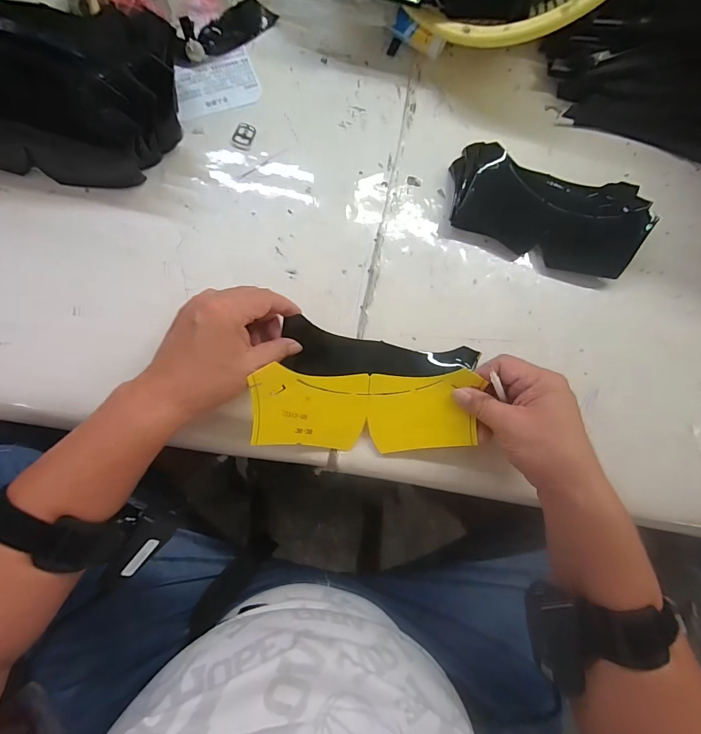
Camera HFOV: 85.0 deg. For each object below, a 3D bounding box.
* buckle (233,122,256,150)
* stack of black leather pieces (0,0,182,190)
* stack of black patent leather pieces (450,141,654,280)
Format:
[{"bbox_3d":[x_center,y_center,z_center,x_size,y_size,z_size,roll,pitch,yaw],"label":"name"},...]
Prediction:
[{"bbox_3d":[-0.110,-0.241,0.397,0.020,0.004,0.026,21,82,-3],"label":"buckle"},{"bbox_3d":[-0.274,-0.253,0.339,0.231,0.087,0.140,6,83,-5],"label":"stack of black leather pieces"},{"bbox_3d":[0.206,-0.165,0.399,0.204,0.040,0.106,11,83,-4],"label":"stack of black patent leather pieces"}]

